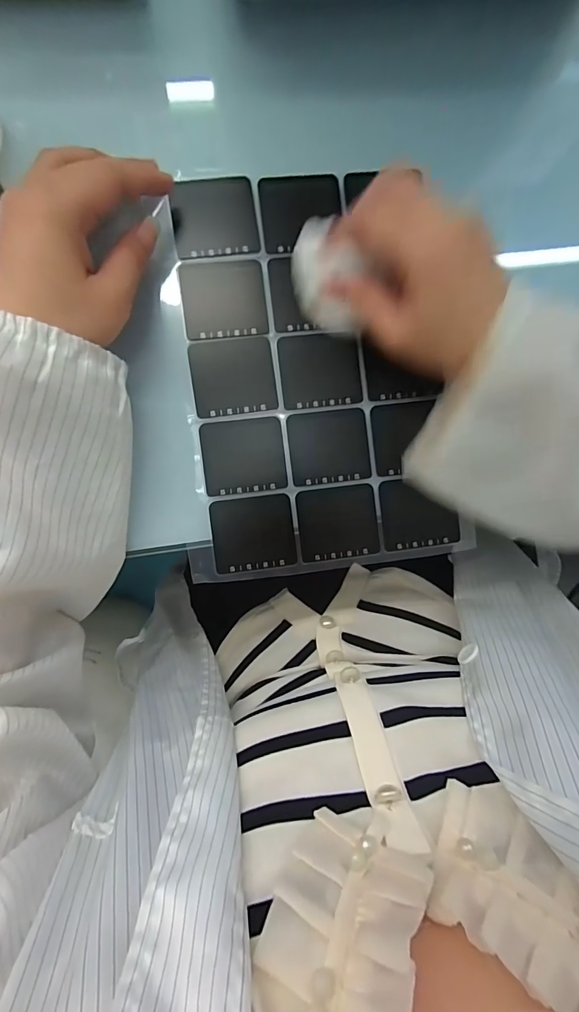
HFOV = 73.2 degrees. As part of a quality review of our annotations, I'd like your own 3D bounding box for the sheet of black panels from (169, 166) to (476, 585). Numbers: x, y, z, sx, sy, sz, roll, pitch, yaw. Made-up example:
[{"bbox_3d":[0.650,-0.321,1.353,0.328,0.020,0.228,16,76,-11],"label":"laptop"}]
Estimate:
[{"bbox_3d":[0.015,-0.090,0.268,0.177,0.004,0.266,-8,92,-5],"label":"sheet of black panels"}]

